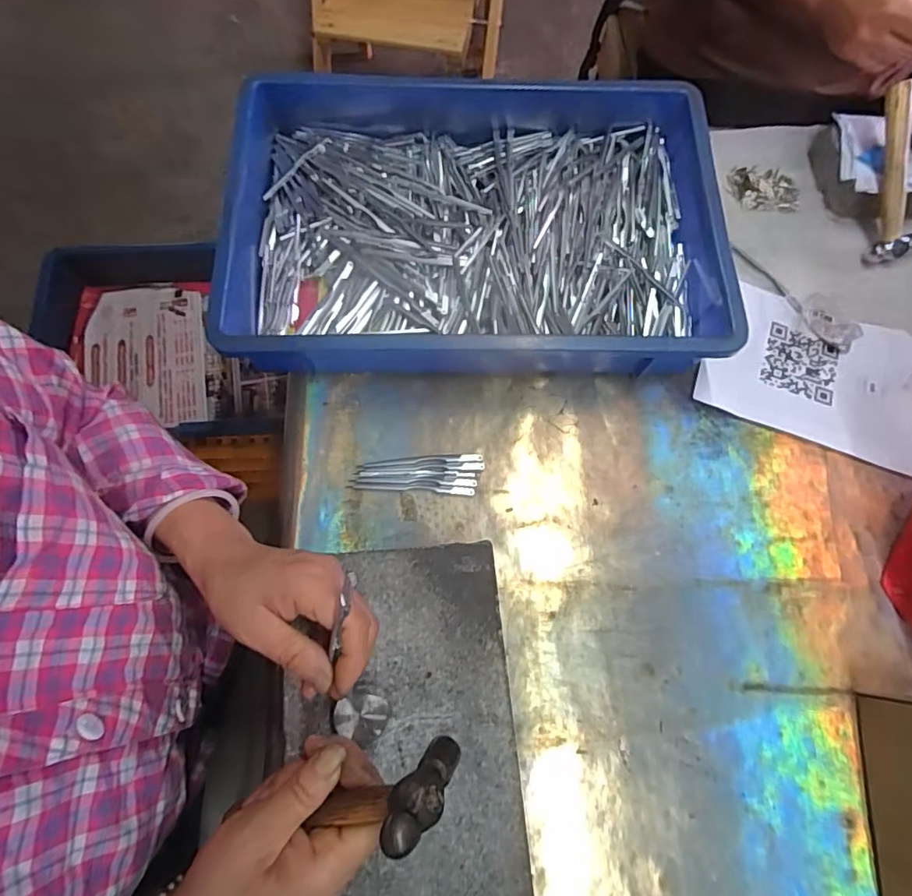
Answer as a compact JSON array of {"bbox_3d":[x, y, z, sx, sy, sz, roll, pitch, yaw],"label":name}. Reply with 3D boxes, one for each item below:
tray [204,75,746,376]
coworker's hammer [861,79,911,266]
[{"bbox_3d":[0.024,-0.203,0.500,0.437,0.082,0.285,0,73,-1],"label":"tray"},{"bbox_3d":[0.430,-0.265,0.520,0.061,0.029,0.153,-20,113,-7],"label":"coworker's hammer"}]

